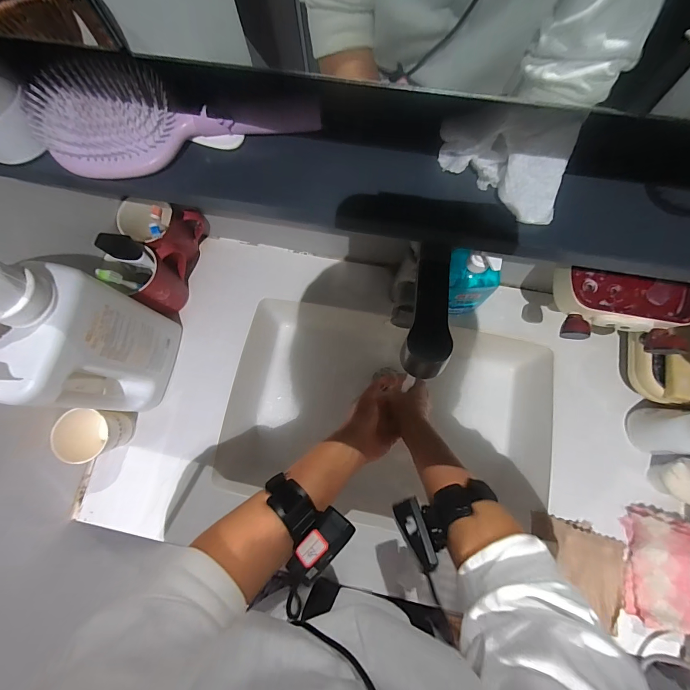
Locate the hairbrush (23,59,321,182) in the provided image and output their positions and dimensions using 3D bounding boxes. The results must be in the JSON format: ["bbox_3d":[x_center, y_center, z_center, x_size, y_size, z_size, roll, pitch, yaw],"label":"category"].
[{"bbox_3d":[-0.136,-0.175,0.272,0.222,0.041,0.072,1,77,2],"label":"hairbrush"}]

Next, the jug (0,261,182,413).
[{"bbox_3d":[-0.344,0.005,0.442,0.115,0.289,0.146,4,77,3],"label":"jug"}]

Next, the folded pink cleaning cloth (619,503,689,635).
[{"bbox_3d":[0.439,0.307,0.477,0.077,0.037,0.147,6,77,3],"label":"folded pink cleaning cloth"}]

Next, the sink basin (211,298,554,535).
[{"bbox_3d":[0.070,0.114,0.604,0.516,0.112,0.315,8,77,4],"label":"sink basin"}]

